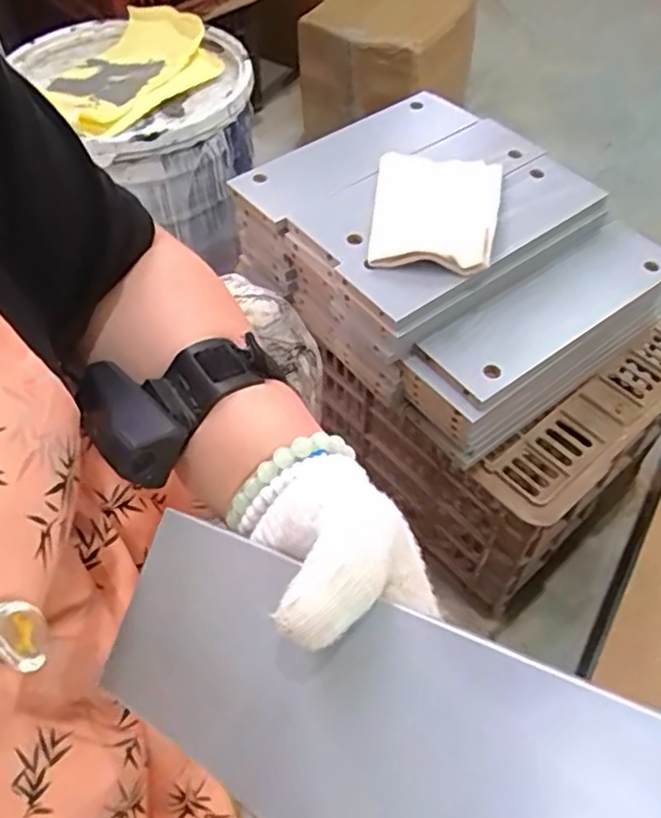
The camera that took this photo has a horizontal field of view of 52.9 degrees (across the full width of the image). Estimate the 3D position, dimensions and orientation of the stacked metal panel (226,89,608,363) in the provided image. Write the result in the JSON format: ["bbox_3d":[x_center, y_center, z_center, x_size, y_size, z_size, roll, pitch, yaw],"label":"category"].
[{"bbox_3d":[0.087,-0.187,0.669,0.285,0.108,0.252,-33,64,-25],"label":"stacked metal panel"}]

